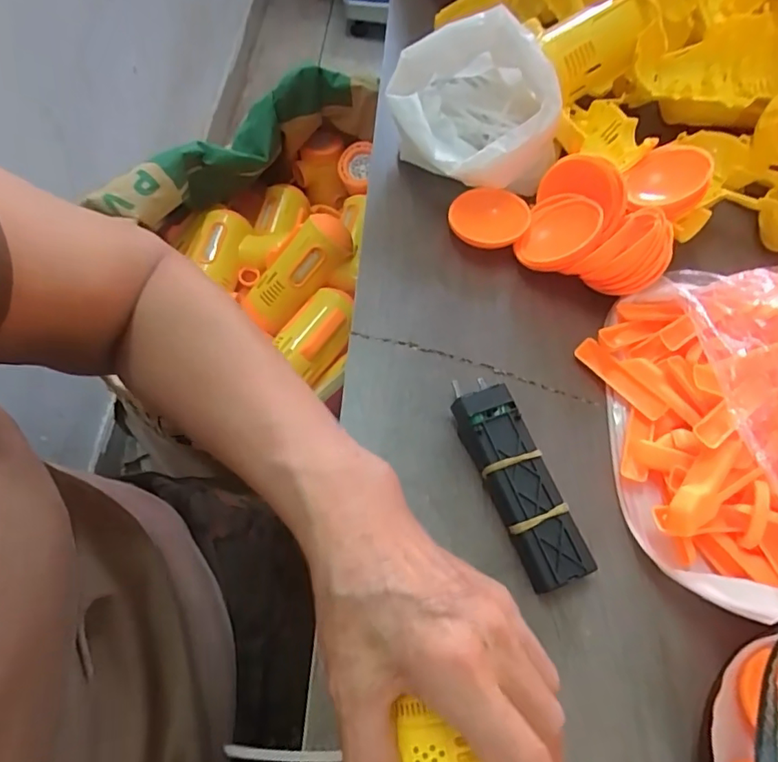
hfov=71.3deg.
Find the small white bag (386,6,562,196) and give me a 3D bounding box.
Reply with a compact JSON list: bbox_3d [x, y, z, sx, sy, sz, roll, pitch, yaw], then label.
[{"bbox_3d":[0.059,-0.196,0.395,0.116,0.071,0.115,-4,63,-7],"label":"small white bag"}]

